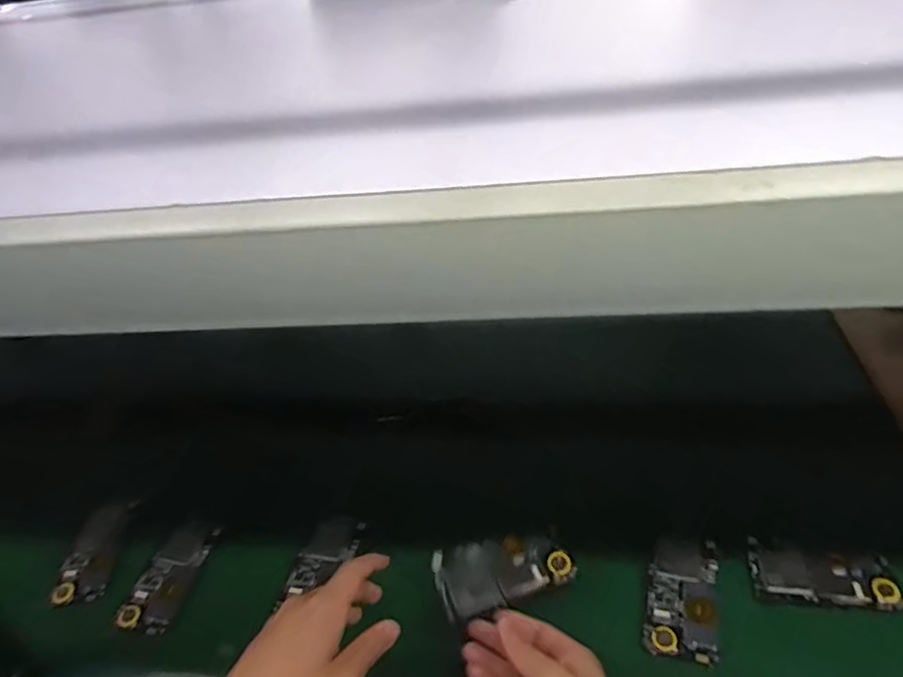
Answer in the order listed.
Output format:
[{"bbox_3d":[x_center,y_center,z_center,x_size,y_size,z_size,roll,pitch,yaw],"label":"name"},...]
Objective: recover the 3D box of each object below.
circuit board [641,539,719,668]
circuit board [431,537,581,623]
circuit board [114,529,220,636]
[{"bbox_3d":[0.215,0.240,0.574,0.060,0.005,0.113,9,42,18],"label":"circuit board"},{"bbox_3d":[0.048,0.213,0.563,0.122,0.010,0.068,-11,40,-6],"label":"circuit board"},{"bbox_3d":[-0.305,0.256,0.666,0.058,0.016,0.115,4,41,13],"label":"circuit board"}]

